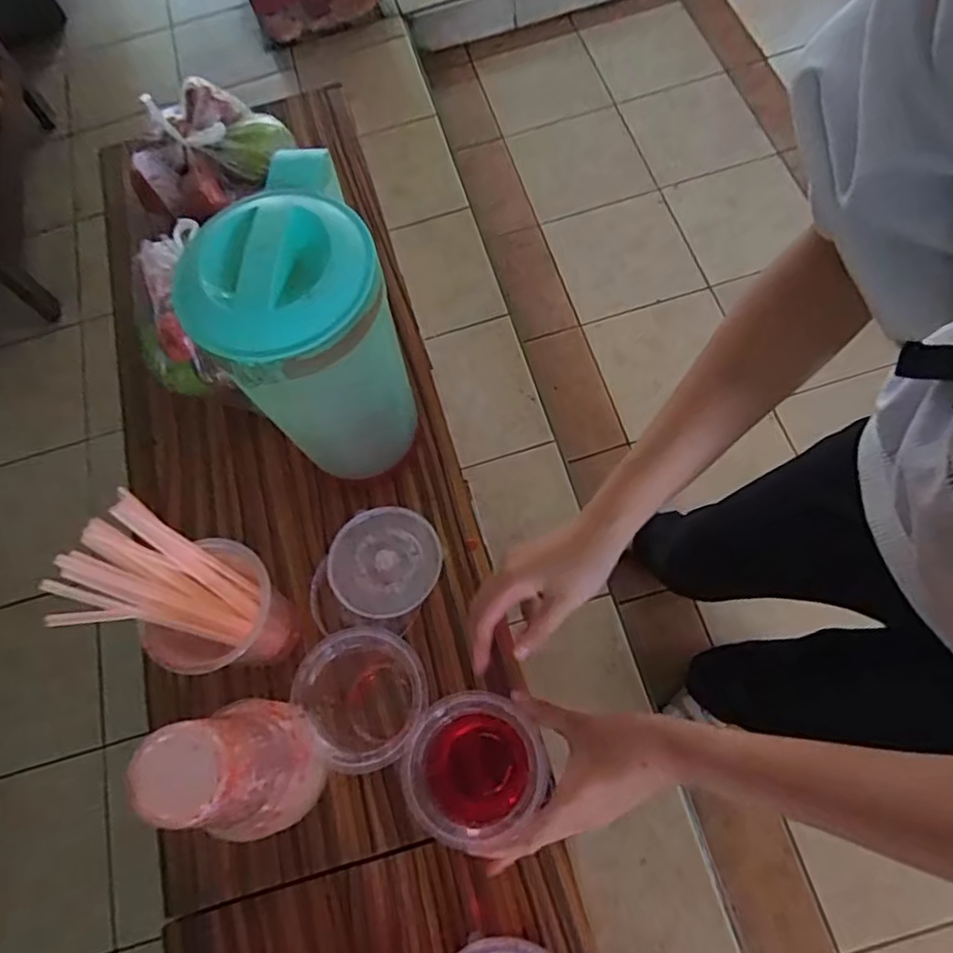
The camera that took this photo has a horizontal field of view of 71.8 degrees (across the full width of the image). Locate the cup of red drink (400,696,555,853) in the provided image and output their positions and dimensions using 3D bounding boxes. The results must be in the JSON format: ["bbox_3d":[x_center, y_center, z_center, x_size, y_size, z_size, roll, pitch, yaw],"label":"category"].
[{"bbox_3d":[0.000,0.193,0.440,0.087,0.083,0.086,-17,69,-4],"label":"cup of red drink"}]

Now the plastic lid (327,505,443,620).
[{"bbox_3d":[-0.076,0.070,0.544,0.090,0.010,0.090,-1,69,3],"label":"plastic lid"}]

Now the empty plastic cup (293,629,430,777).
[{"bbox_3d":[-0.072,0.161,0.475,0.081,0.108,0.085,-2,69,5],"label":"empty plastic cup"}]

